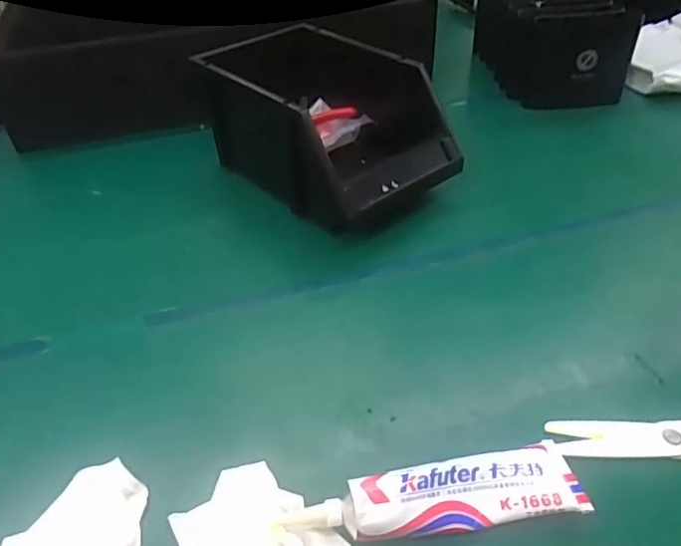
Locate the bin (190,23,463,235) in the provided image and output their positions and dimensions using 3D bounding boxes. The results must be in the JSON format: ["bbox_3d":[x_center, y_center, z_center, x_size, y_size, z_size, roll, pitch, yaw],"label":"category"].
[{"bbox_3d":[-0.007,-0.150,0.585,0.165,0.120,0.231,-31,48,-29],"label":"bin"}]

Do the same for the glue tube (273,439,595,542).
[{"bbox_3d":[0.053,0.127,0.321,0.168,0.027,0.040,-8,40,-6],"label":"glue tube"}]

